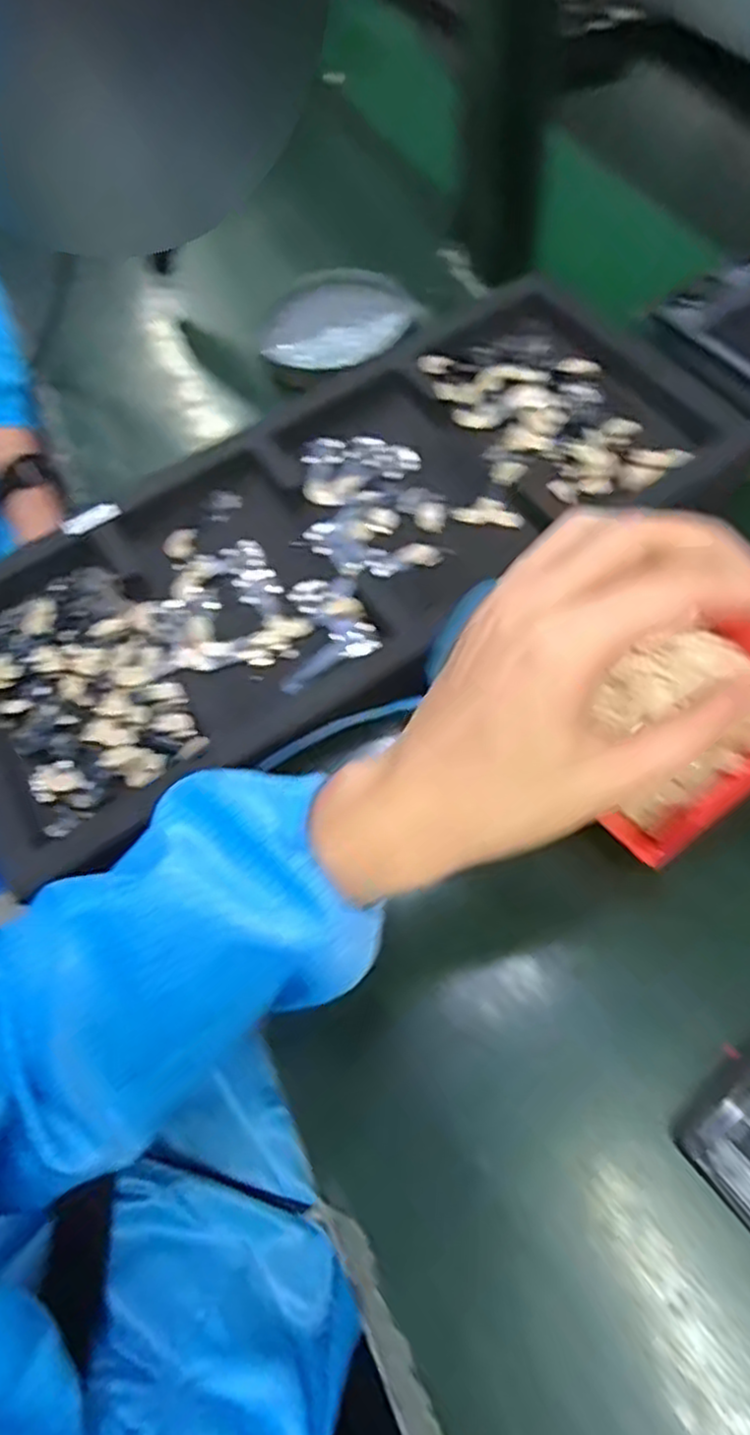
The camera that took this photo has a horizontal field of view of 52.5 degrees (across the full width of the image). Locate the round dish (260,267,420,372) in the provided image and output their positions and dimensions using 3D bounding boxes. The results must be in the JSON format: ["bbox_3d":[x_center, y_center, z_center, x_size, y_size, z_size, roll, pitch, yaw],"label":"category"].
[{"bbox_3d":[-0.029,-0.299,0.584,0.116,0.030,0.122,-7,61,3],"label":"round dish"}]

